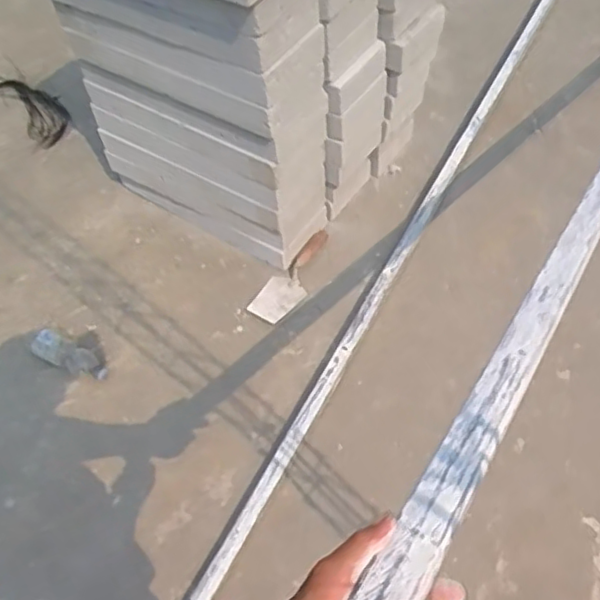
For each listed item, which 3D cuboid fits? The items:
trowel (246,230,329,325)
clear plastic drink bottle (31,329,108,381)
[{"bbox_3d":[-0.008,-0.062,1.632,0.104,0.063,0.301,37,67,27],"label":"trowel"},{"bbox_3d":[-0.561,0.136,1.535,0.214,0.050,0.062,24,61,2],"label":"clear plastic drink bottle"}]

